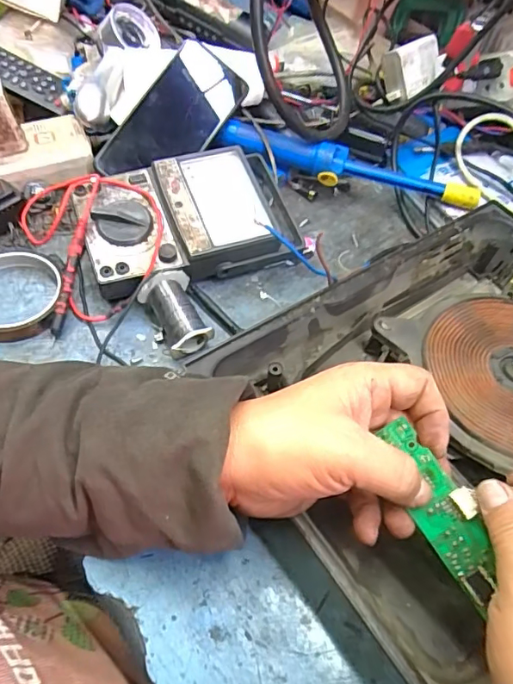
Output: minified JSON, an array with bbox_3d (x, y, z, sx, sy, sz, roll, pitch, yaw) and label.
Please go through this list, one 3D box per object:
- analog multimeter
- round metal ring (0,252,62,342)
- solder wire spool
[{"bbox_3d":[-0.056,-0.111,0.475,0.198,0.050,0.119,-20,61,-18],"label":"analog multimeter"},{"bbox_3d":[-0.207,-0.041,0.436,0.081,0.024,0.088,3,56,-4],"label":"round metal ring"},{"bbox_3d":[-0.065,-0.020,0.426,0.042,0.034,0.070,-20,61,-18],"label":"solder wire spool"}]

